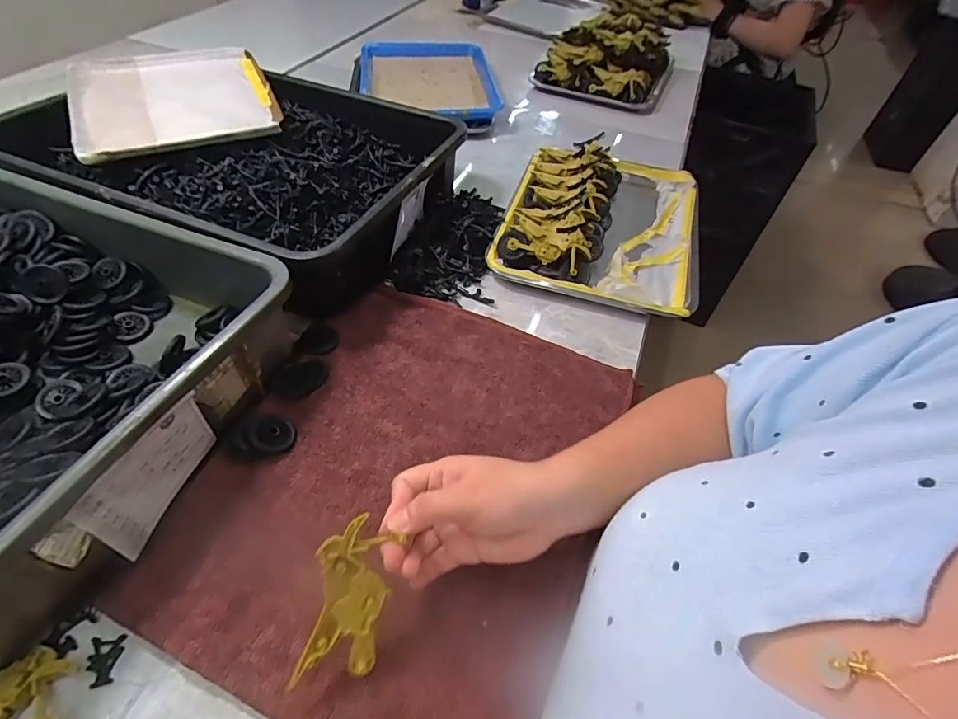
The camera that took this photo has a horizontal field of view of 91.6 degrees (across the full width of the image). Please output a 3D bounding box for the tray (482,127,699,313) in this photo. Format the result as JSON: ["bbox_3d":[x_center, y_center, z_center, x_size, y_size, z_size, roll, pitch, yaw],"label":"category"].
[{"bbox_3d":[0.174,-0.204,0.647,0.256,0.059,0.345,18,51,9],"label":"tray"}]

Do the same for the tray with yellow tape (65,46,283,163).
[{"bbox_3d":[-0.420,-0.368,0.644,0.240,0.032,0.276,-19,55,-21],"label":"tray with yellow tape"}]

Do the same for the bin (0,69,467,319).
[{"bbox_3d":[-0.330,-0.269,0.620,0.550,0.093,0.357,21,51,11],"label":"bin"}]

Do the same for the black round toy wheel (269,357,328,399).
[{"bbox_3d":[-0.174,0.015,0.452,0.053,0.014,0.040,-24,57,-24],"label":"black round toy wheel"}]

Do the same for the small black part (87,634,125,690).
[{"bbox_3d":[-0.248,0.199,0.307,0.020,0.004,0.029,-3,51,-9],"label":"small black part"}]

